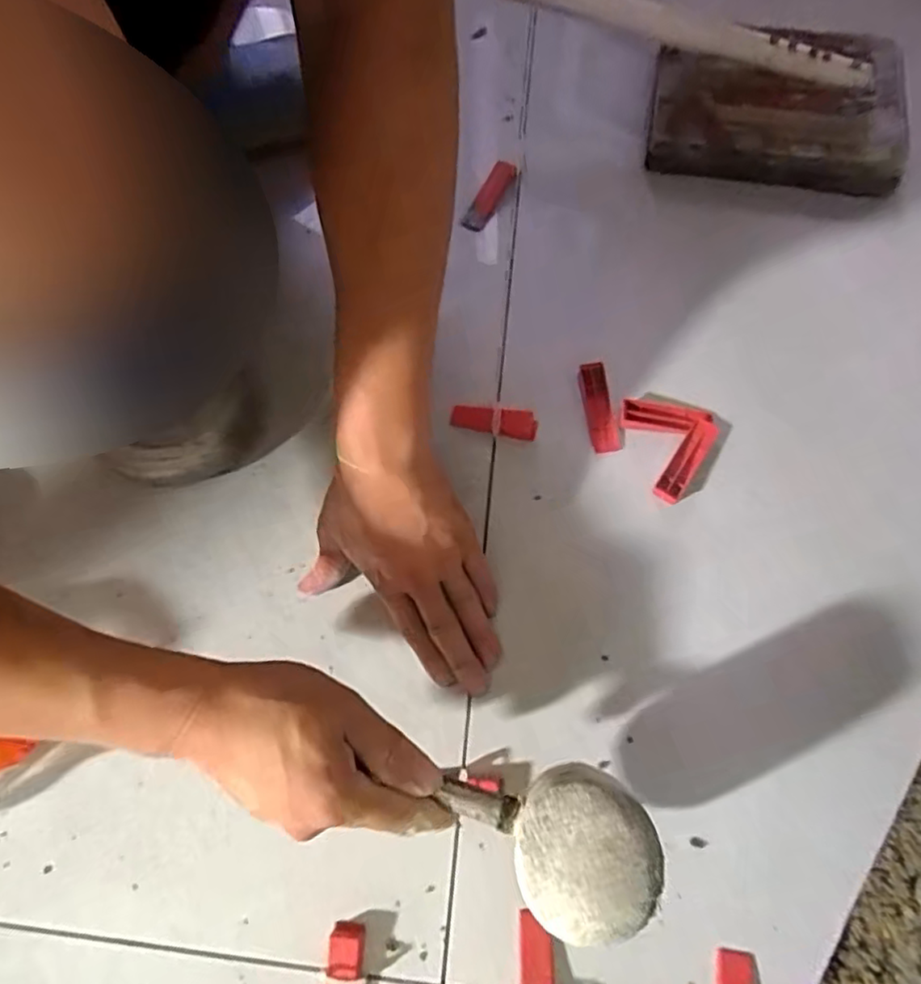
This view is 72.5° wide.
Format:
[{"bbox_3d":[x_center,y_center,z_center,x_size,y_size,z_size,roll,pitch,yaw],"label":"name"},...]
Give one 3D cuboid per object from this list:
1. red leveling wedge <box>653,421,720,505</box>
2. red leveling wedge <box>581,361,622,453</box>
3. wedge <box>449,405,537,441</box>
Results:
[{"bbox_3d":[0.176,-0.023,0.492,0.020,0.016,0.075,33,74,13],"label":"red leveling wedge"},{"bbox_3d":[0.111,-0.067,0.504,0.021,0.011,0.071,-10,83,-2],"label":"red leveling wedge"},{"bbox_3d":[0.026,-0.057,0.504,0.068,0.011,0.022,9,70,5],"label":"wedge"}]

